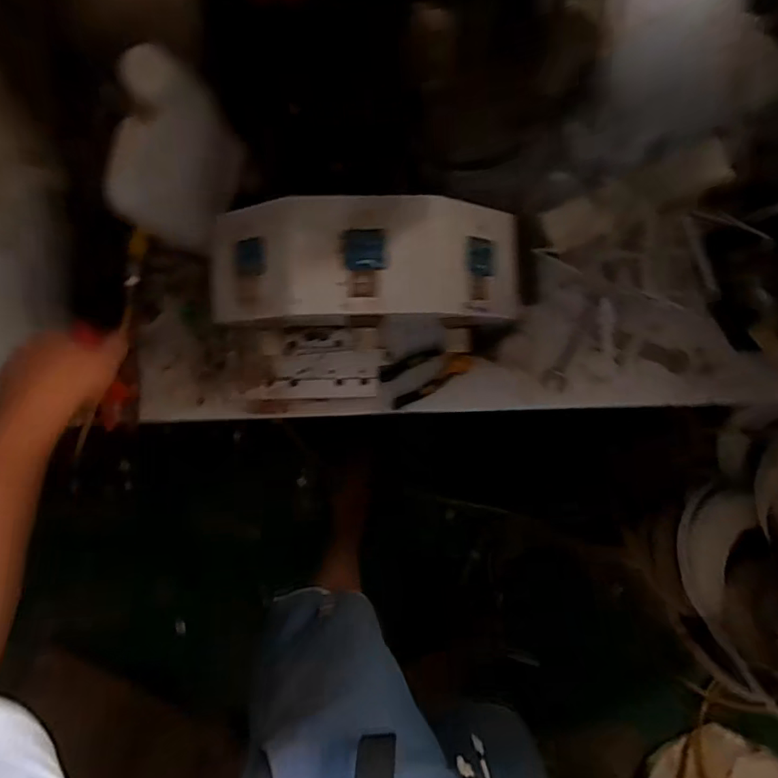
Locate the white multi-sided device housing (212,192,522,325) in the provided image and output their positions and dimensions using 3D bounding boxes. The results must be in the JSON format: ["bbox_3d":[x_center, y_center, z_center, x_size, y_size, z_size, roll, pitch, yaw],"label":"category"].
[{"bbox_3d":[-0.023,-0.138,0.565,0.345,0.074,0.120,-1,92,-2],"label":"white multi-sided device housing"}]

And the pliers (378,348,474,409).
[{"bbox_3d":[0.050,-0.022,0.675,0.115,0.015,0.058,-22,93,-1],"label":"pliers"}]

